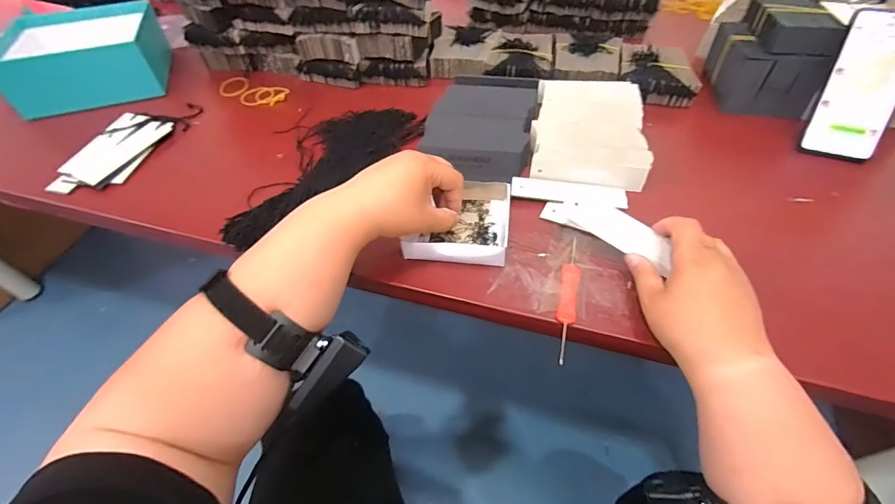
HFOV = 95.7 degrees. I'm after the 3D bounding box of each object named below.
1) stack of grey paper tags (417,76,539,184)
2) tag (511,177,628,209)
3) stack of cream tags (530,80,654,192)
[{"bbox_3d":[0.052,-0.180,0.556,0.136,0.031,0.211,11,51,11],"label":"stack of grey paper tags"},{"bbox_3d":[0.139,-0.069,0.464,0.127,0.006,0.032,8,50,8],"label":"tag"},{"bbox_3d":[0.181,-0.164,0.522,0.134,0.030,0.217,9,50,9],"label":"stack of cream tags"}]

